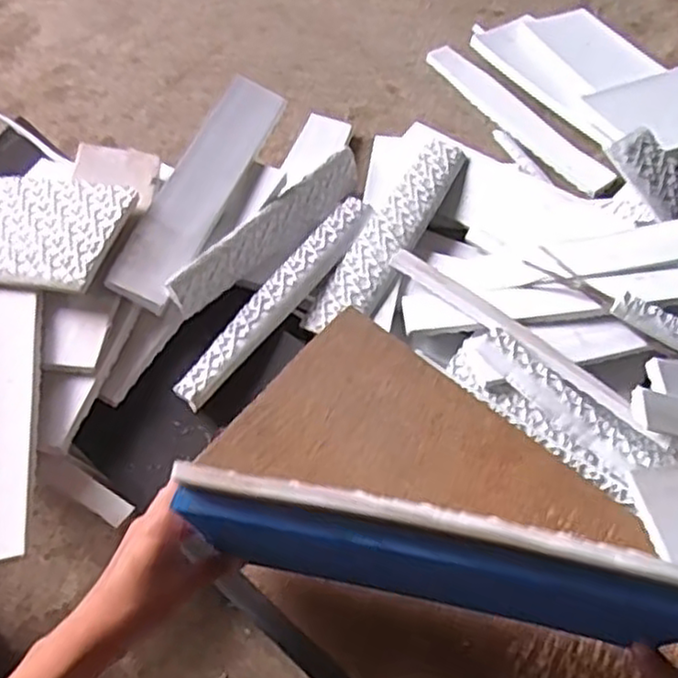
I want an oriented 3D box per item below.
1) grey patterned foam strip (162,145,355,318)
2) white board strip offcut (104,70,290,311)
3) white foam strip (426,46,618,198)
[{"bbox_3d":[-0.059,-0.109,0.696,0.008,0.046,0.279,-9,29,45],"label":"grey patterned foam strip"},{"bbox_3d":[-0.130,-0.142,0.664,0.058,0.026,0.260,18,62,10],"label":"white board strip offcut"},{"bbox_3d":[0.209,-0.261,0.837,0.041,0.015,0.276,-34,66,-17],"label":"white foam strip"}]

